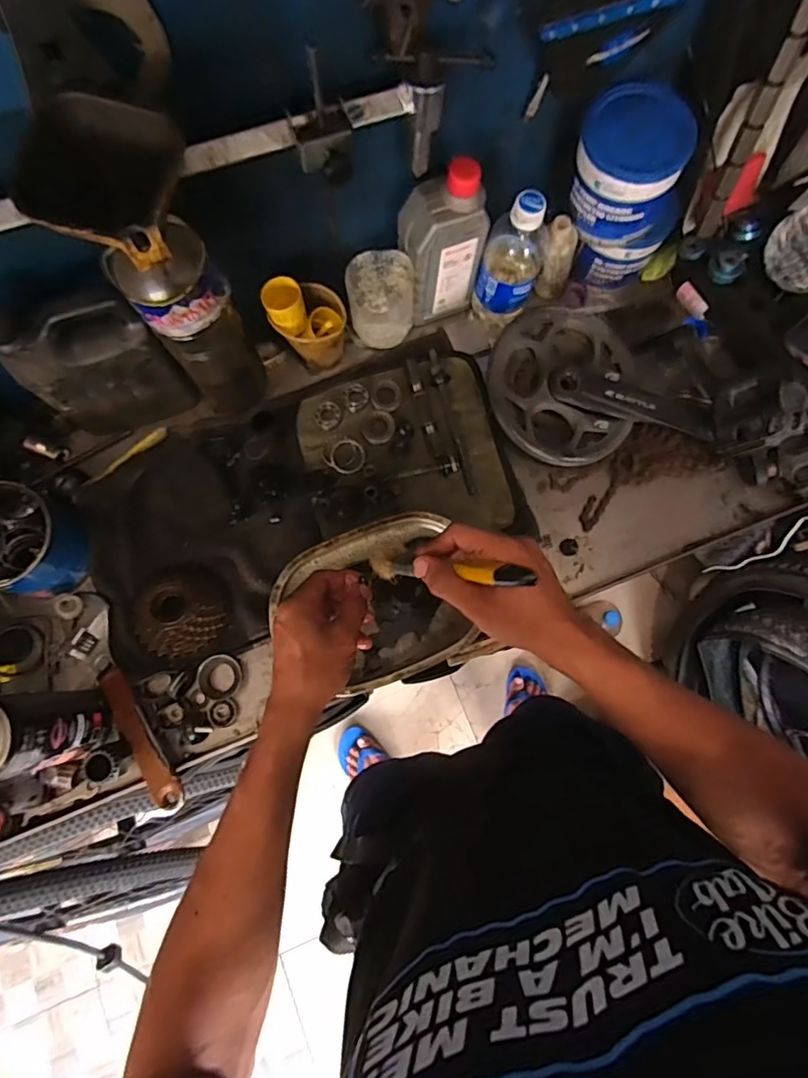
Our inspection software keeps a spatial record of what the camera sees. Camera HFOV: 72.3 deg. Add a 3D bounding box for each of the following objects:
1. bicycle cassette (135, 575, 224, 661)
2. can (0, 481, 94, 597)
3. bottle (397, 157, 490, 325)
[{"bbox_3d":[-0.232,0.078,0.566,0.085,0.034,0.079,0,76,0],"label":"bicycle cassette"},{"bbox_3d":[-0.381,0.001,0.552,0.096,0.090,0.105,7,77,1],"label":"can"},{"bbox_3d":[0.039,-0.306,0.584,0.075,0.169,0.052,-23,78,-5],"label":"bottle"}]

